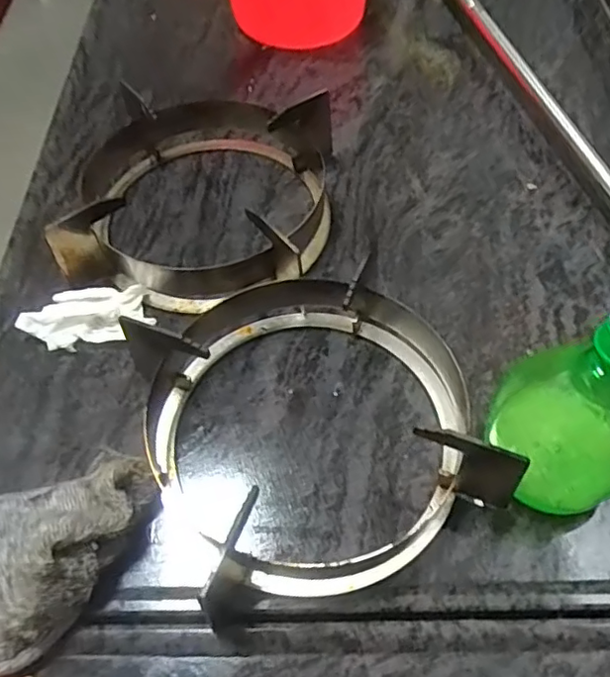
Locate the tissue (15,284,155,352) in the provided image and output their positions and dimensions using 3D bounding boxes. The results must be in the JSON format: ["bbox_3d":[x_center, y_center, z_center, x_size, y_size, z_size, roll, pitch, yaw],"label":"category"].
[{"bbox_3d":[-0.164,-0.016,0.446,0.088,0.019,0.041,-7,57,-2],"label":"tissue"}]

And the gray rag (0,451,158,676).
[{"bbox_3d":[-0.154,0.118,0.334,0.146,0.062,0.085,-38,63,-20],"label":"gray rag"}]

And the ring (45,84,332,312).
[{"bbox_3d":[-0.086,-0.122,0.487,0.206,0.067,0.197,2,57,4],"label":"ring"}]

